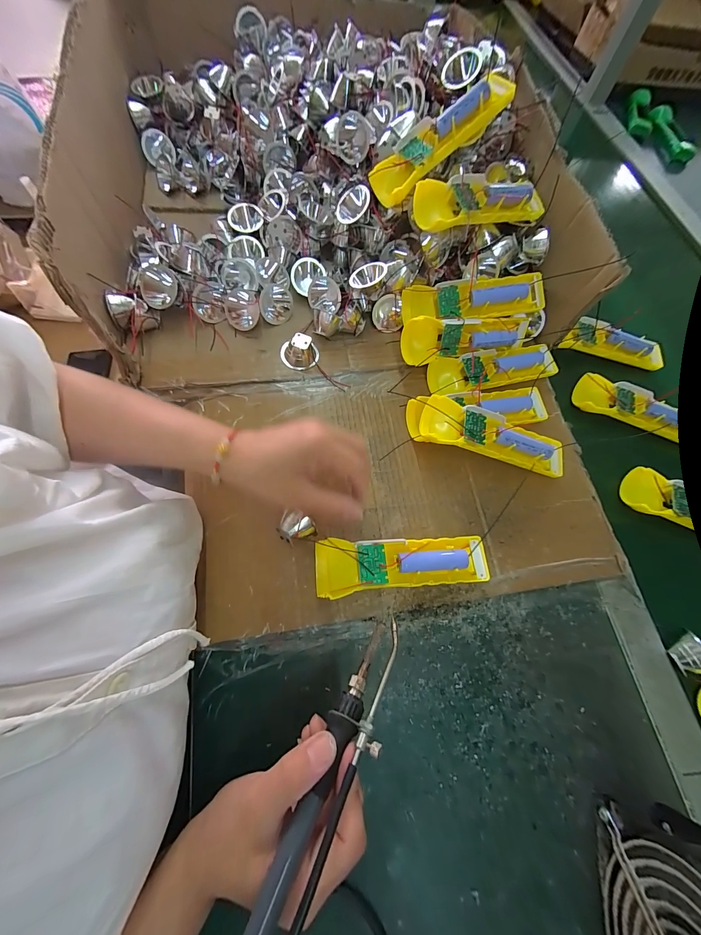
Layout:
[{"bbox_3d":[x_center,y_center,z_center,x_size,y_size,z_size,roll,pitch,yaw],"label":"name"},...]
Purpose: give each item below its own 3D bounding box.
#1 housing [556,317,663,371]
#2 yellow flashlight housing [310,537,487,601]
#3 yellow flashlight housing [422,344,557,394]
[{"bbox_3d":[0.339,-0.160,0.422,0.131,0.033,0.033,12,70,6],"label":"housing"},{"bbox_3d":[0.048,0.089,0.304,0.156,0.033,0.046,-4,69,0],"label":"yellow flashlight housing"},{"bbox_3d":[0.172,-0.119,0.397,0.149,0.031,0.044,-11,70,-3],"label":"yellow flashlight housing"}]

